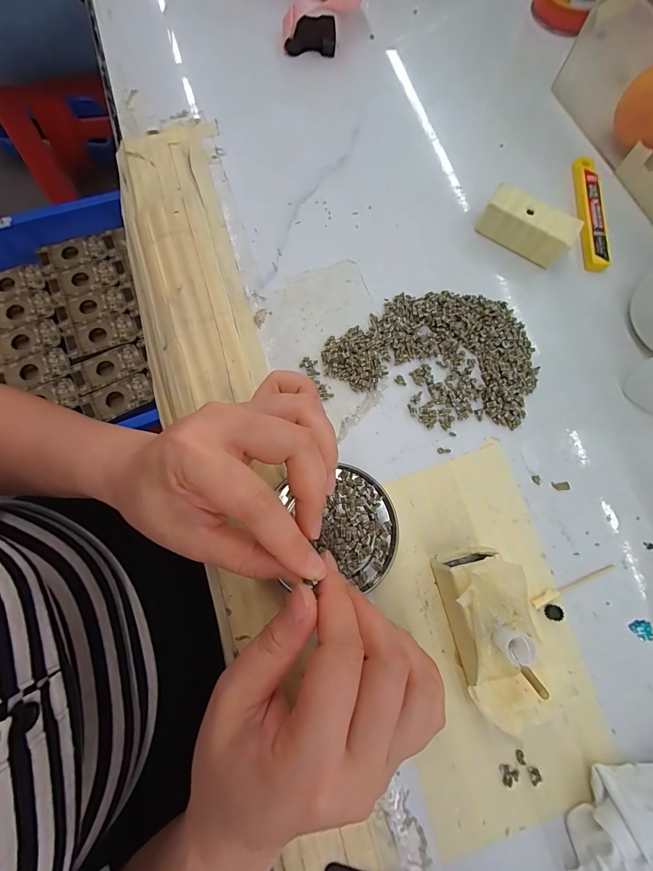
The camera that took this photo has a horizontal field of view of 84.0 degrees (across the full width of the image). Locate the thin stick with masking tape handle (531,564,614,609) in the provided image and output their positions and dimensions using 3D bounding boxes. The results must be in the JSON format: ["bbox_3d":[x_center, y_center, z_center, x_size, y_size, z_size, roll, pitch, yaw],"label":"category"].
[{"bbox_3d":[0.152,0.091,0.222,0.059,0.004,0.007,-22,78,-6],"label":"thin stick with masking tape handle"}]

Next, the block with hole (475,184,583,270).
[{"bbox_3d":[0.148,-0.153,0.268,0.064,0.028,0.022,34,78,6],"label":"block with hole"}]

